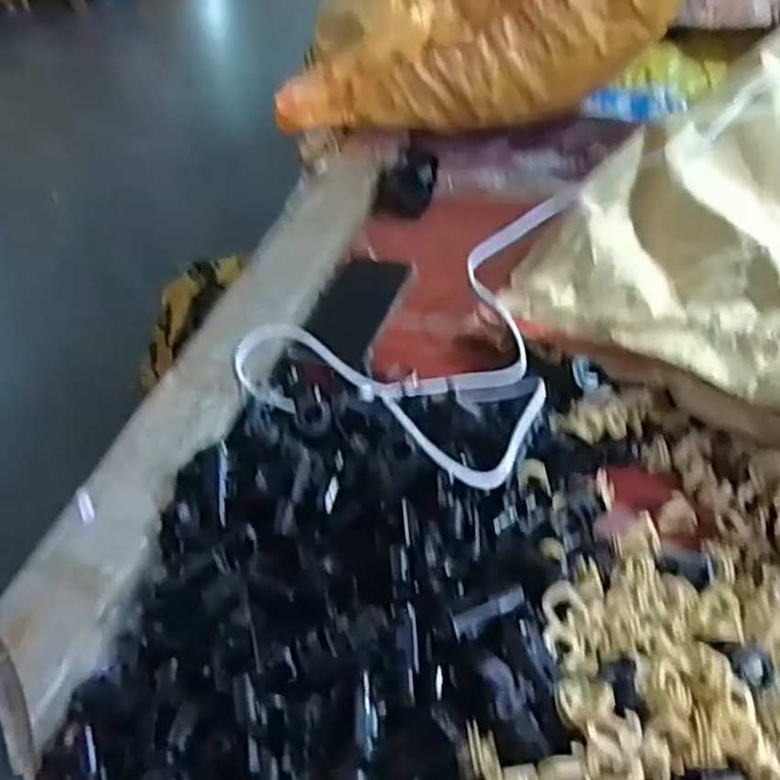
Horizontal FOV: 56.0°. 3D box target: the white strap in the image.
[{"bbox_3d":[0.043,-0.068,0.626,0.245,0.065,0.332,22,49,23],"label":"white strap"}]

